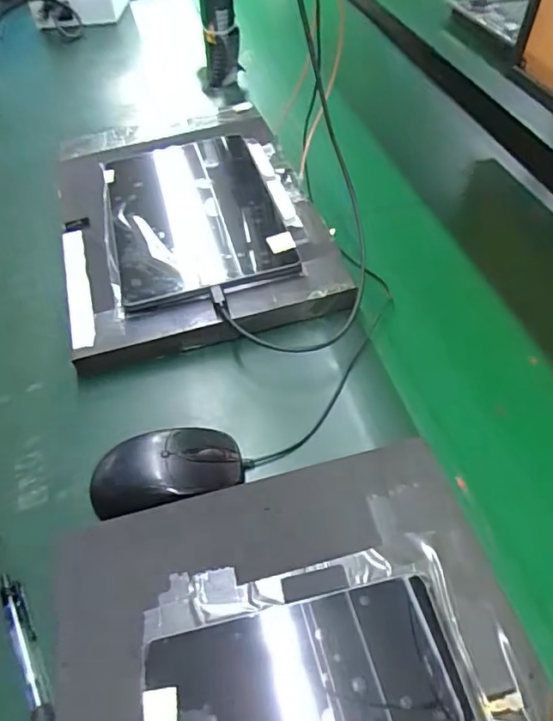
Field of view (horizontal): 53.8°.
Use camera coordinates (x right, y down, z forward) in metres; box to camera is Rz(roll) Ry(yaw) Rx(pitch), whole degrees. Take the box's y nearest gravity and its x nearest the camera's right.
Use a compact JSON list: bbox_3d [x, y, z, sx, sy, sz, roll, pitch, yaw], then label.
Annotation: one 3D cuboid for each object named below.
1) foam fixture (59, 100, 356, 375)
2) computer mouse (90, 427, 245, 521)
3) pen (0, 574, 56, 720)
[{"bbox_3d":[-0.105,-0.165,0.588,0.264,0.039,0.383,-14,51,-8],"label":"foam fixture"},{"bbox_3d":[-0.080,0.080,0.399,0.109,0.032,0.062,-9,50,-5],"label":"computer mouse"},{"bbox_3d":[-0.150,0.185,0.331,0.016,0.008,0.118,-26,54,-17],"label":"pen"}]

